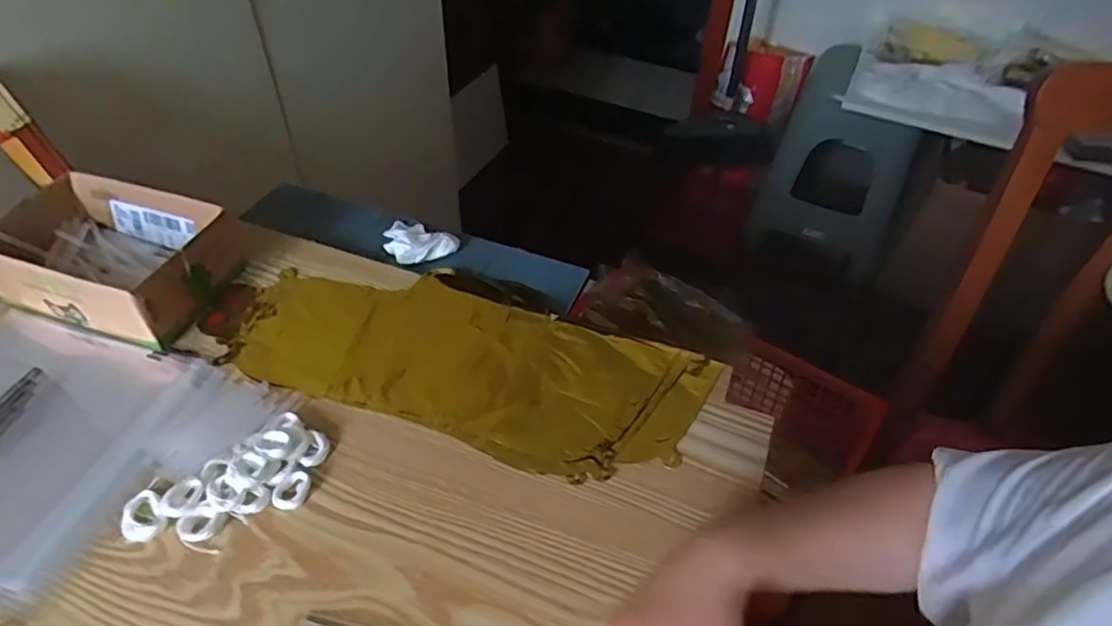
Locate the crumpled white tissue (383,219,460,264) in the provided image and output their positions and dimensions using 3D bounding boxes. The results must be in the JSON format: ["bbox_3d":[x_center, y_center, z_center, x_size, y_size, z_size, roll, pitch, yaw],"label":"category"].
[{"bbox_3d":[-0.155,-0.075,0.692,0.082,0.025,0.058,24,49,20],"label":"crumpled white tissue"}]

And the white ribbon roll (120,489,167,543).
[{"bbox_3d":[-0.289,0.143,0.451,0.027,0.010,0.035,-31,54,-29],"label":"white ribbon roll"}]

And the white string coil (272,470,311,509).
[{"bbox_3d":[-0.192,0.129,0.469,0.024,0.005,0.029,19,47,16],"label":"white string coil"}]

